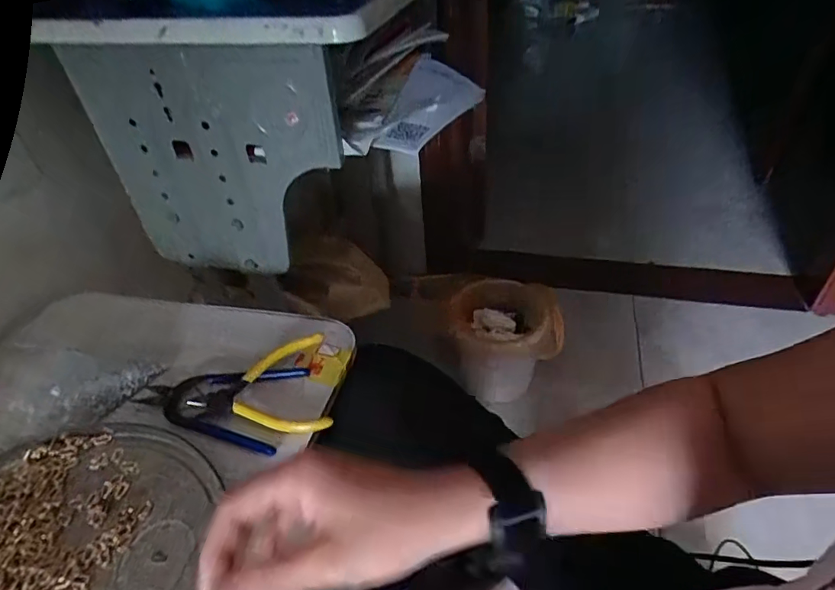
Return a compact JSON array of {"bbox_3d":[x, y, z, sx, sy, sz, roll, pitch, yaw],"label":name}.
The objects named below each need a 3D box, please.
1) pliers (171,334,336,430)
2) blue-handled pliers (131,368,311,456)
[{"bbox_3d":[-0.143,0.088,0.429,0.128,0.012,0.095,-14,42,-10],"label":"pliers"},{"bbox_3d":[-0.177,0.095,0.431,0.140,0.009,0.087,1,41,7],"label":"blue-handled pliers"}]

